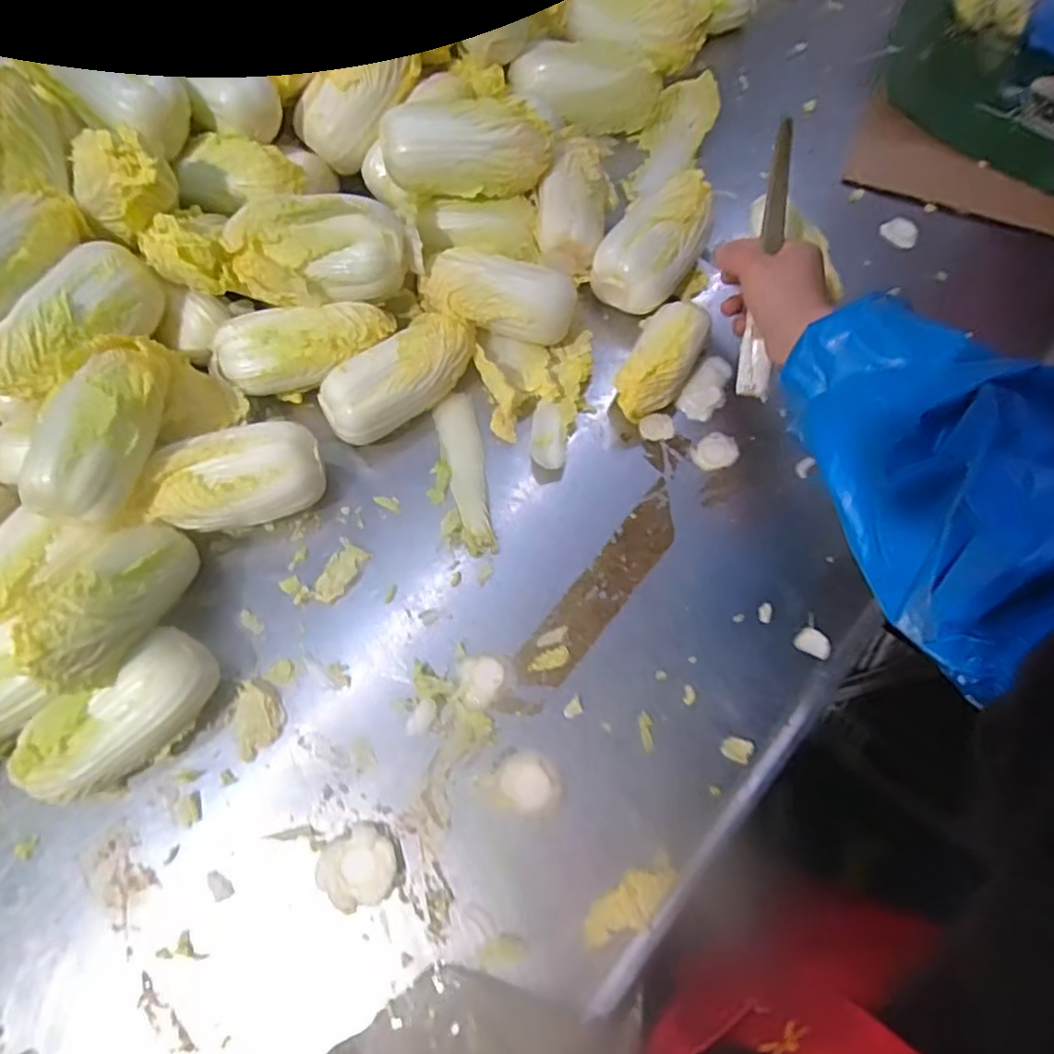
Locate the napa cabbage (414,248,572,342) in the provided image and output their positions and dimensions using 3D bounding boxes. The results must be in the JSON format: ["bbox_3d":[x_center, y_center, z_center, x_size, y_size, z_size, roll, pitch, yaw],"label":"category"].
[{"bbox_3d":[-0.026,-0.200,0.559,0.133,0.049,0.058,11,70,5],"label":"napa cabbage"}]

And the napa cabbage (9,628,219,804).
[{"bbox_3d":[-0.290,0.141,0.469,0.139,0.063,0.065,-40,74,-13],"label":"napa cabbage"}]

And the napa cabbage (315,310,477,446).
[{"bbox_3d":[-0.106,-0.127,0.553,0.060,0.065,0.144,43,77,16],"label":"napa cabbage"}]

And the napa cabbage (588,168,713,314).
[{"bbox_3d":[0.113,-0.257,0.581,0.075,0.054,0.122,32,74,13],"label":"napa cabbage"}]

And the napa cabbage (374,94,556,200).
[{"bbox_3d":[-0.050,-0.328,0.562,0.144,0.066,0.066,-19,70,-6],"label":"napa cabbage"}]

